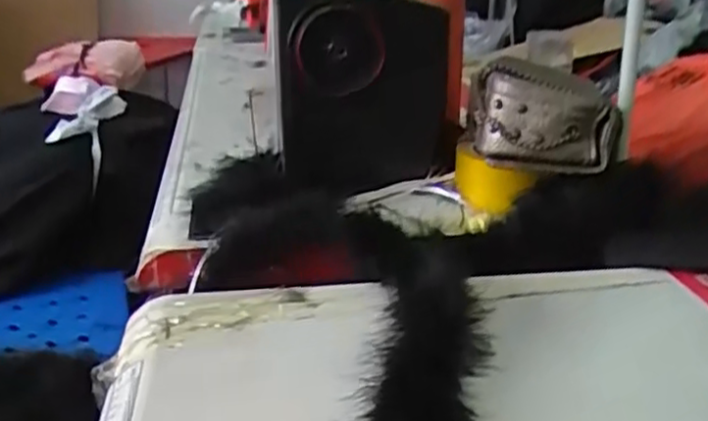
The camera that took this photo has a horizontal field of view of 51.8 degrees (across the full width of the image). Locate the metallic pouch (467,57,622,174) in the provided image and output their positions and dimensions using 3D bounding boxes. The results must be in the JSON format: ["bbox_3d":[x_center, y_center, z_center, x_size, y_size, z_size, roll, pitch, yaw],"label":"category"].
[{"bbox_3d":[0.183,-0.094,0.720,0.143,0.100,0.056,8,22,20],"label":"metallic pouch"}]

